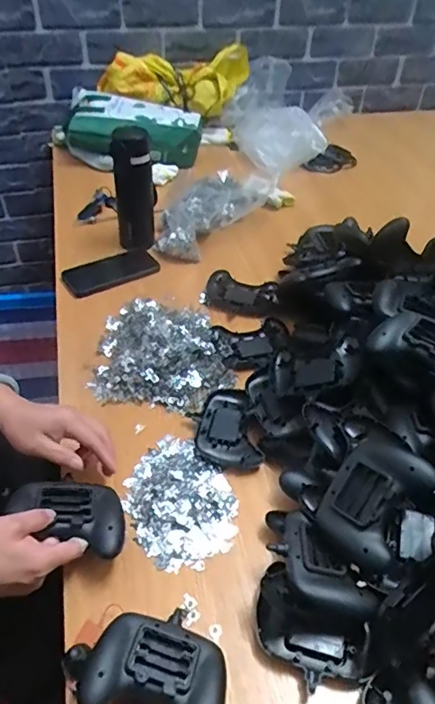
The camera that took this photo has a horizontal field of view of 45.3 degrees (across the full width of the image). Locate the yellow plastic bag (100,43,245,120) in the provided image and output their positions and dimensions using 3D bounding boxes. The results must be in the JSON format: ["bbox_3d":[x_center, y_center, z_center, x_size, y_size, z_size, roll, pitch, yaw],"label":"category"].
[{"bbox_3d":[-0.128,-0.847,1.653,0.491,0.178,0.212,-5,45,-8],"label":"yellow plastic bag"}]

